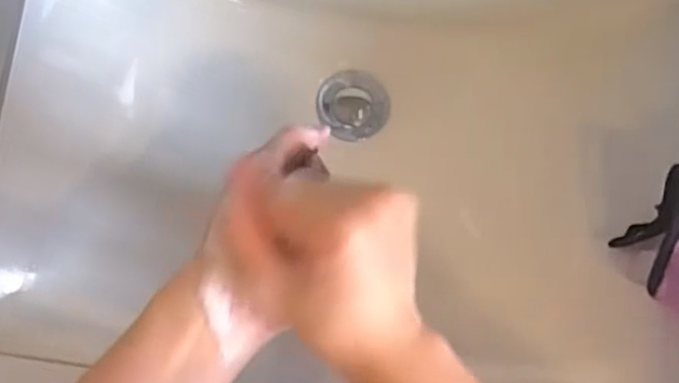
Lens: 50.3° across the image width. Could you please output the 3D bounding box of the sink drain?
[{"bbox_3d":[0.012,-0.071,0.601,0.058,0.018,0.053,8,82,0],"label":"sink drain"}]

